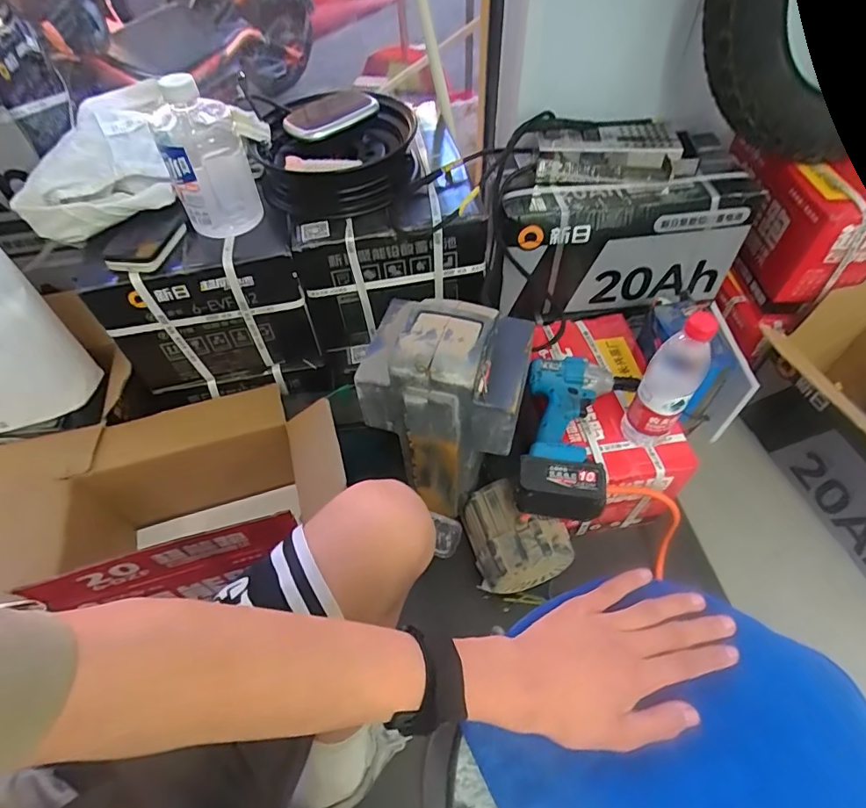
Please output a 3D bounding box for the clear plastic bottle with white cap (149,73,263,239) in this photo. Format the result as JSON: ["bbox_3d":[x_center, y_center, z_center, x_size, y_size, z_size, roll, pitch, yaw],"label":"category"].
[{"bbox_3d":[-0.289,-0.309,0.641,0.098,0.178,0.077,-22,56,-13],"label":"clear plastic bottle with white cap"}]

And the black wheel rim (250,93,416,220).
[{"bbox_3d":[-0.142,-0.366,0.749,0.225,0.074,0.205,-8,54,-3],"label":"black wheel rim"}]

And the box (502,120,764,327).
[{"bbox_3d":[0.307,-0.301,0.848,0.381,0.249,0.160,-2,54,1],"label":"box"}]

